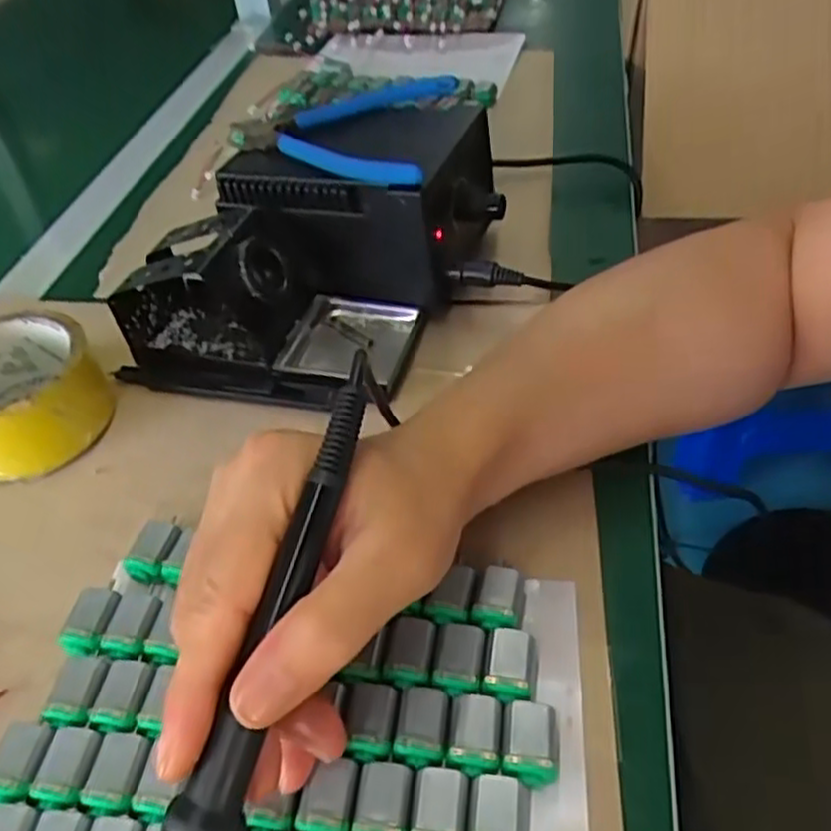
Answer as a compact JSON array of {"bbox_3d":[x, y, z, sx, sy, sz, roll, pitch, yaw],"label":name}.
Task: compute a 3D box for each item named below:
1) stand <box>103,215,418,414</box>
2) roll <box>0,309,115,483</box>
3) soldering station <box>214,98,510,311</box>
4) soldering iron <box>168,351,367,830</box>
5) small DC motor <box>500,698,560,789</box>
[{"bbox_3d":[-0.086,-0.063,0.408,0.160,0.069,0.092,9,49,14],"label":"stand"},{"bbox_3d":[-0.212,-0.013,0.390,0.081,0.044,0.088,-3,47,3],"label":"roll"},{"bbox_3d":[-0.031,-0.130,0.450,0.158,0.082,0.100,12,49,16],"label":"soldering station"},{"bbox_3d":[-0.048,0.080,0.214,0.016,0.016,0.207,13,76,17],"label":"soldering iron"},{"bbox_3d":[0.041,0.119,0.263,0.019,0.014,0.028,3,48,8],"label":"small DC motor"}]

